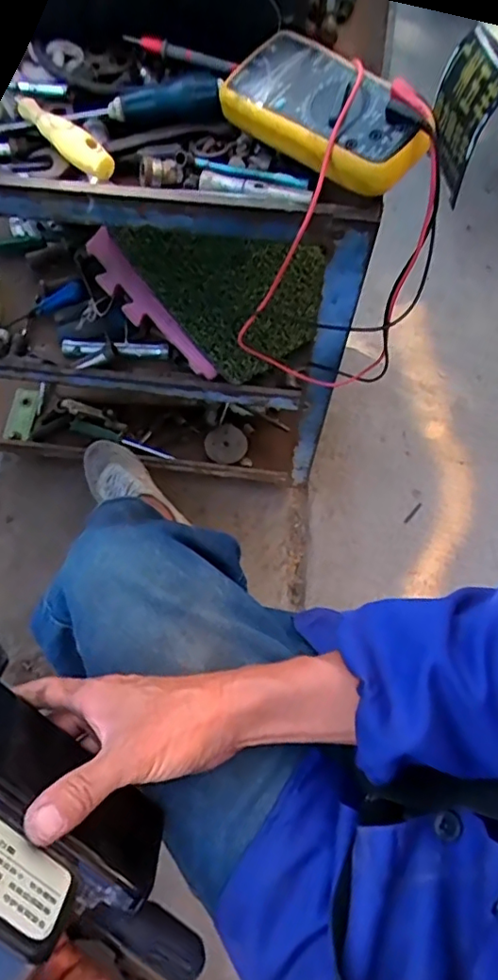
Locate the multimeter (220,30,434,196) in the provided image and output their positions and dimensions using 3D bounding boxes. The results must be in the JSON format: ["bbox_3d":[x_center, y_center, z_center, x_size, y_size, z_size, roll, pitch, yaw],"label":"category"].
[{"bbox_3d":[0.059,-0.299,0.447,0.081,0.036,0.175,-47,71,3],"label":"multimeter"}]

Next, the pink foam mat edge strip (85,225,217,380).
[{"bbox_3d":[-0.134,-0.235,0.743,0.244,0.052,0.018,53,45,4],"label":"pink foam mat edge strip"}]

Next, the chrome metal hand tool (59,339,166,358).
[{"bbox_3d":[-0.179,-0.189,0.756,0.143,0.015,0.024,3,69,1],"label":"chrome metal hand tool"}]

